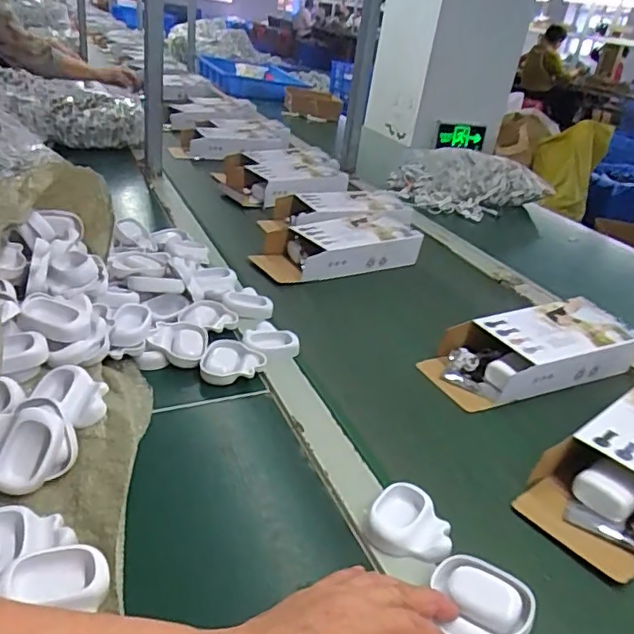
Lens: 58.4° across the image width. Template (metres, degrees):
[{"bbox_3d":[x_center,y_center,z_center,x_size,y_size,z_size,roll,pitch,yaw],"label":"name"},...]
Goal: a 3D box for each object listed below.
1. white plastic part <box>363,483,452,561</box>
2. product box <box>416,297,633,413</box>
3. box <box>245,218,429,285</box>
[{"bbox_3d":[0.069,0.157,0.435,0.063,0.019,0.057,10,30,5],"label":"white plastic part"},{"bbox_3d":[0.245,0.037,0.645,0.247,0.059,0.101,-8,33,-26],"label":"product box"},{"bbox_3d":[0.034,-0.103,0.820,0.238,0.049,0.101,-9,36,-29],"label":"box"}]

